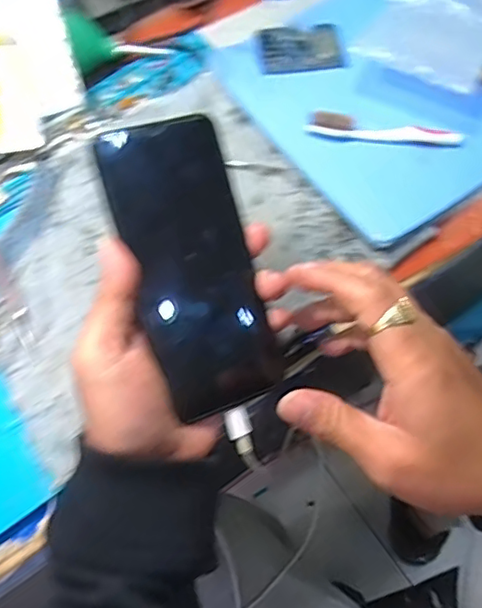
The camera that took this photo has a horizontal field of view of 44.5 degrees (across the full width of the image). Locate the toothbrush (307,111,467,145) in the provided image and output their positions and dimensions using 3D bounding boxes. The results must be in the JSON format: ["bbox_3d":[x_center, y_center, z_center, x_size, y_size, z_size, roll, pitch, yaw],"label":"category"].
[{"bbox_3d":[0.102,-0.125,0.415,0.108,0.012,0.016,4,66,5],"label":"toothbrush"}]

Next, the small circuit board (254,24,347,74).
[{"bbox_3d":[0.045,-0.198,0.456,0.064,0.007,0.047,-8,65,0],"label":"small circuit board"}]

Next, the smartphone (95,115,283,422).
[{"bbox_3d":[-0.025,-0.019,0.324,0.066,0.005,0.157,-18,98,-17],"label":"smartphone"}]

